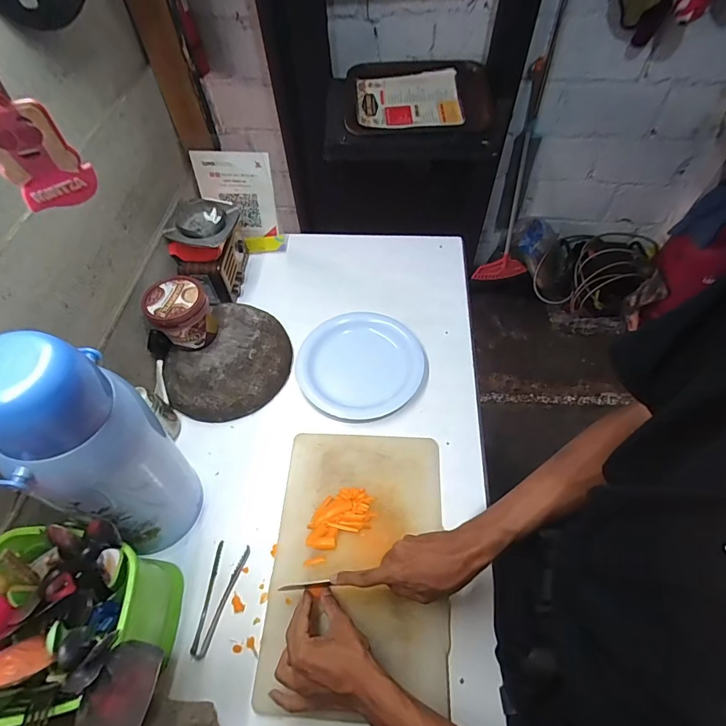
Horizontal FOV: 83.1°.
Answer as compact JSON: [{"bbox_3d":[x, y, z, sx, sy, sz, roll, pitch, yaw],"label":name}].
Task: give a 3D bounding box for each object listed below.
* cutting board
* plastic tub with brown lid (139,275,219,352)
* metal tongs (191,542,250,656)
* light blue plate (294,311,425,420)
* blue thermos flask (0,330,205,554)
[{"bbox_3d":[-0.005,0.259,0.564,0.228,0.015,0.340,2,57,2],"label":"cutting board"},{"bbox_3d":[-0.293,-0.076,0.675,0.093,0.095,0.089,-1,56,1],"label":"plastic tub with brown lid"},{"bbox_3d":[-0.197,0.311,0.546,0.043,0.008,0.132,12,57,9],"label":"metal tongs"},{"bbox_3d":[-0.005,-0.001,0.730,0.218,0.032,0.200,-1,56,1],"label":"light blue plate"},{"bbox_3d":[-0.289,0.103,0.460,0.127,0.389,0.130,31,62,20],"label":"blue thermos flask"}]

